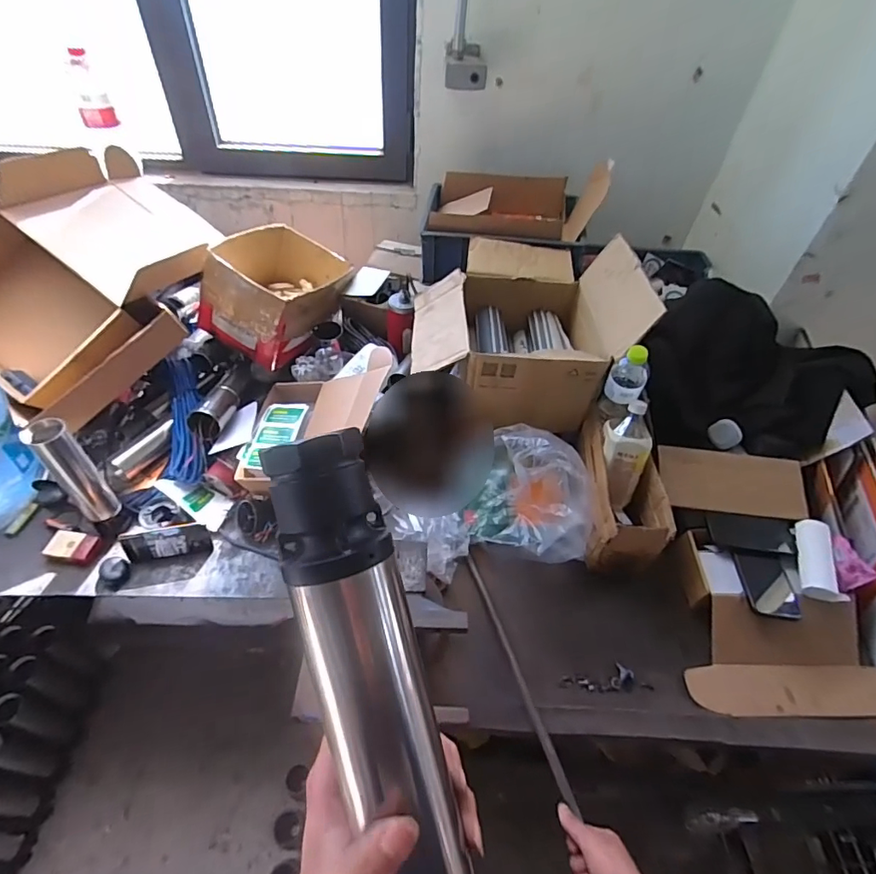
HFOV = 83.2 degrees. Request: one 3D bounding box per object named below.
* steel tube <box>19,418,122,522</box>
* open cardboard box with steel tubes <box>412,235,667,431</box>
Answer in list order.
[{"bbox_3d":[-0.696,0.071,0.949,0.066,0.238,0.057,-30,57,-27],"label":"steel tube"},{"bbox_3d":[0.160,-0.267,1.051,0.412,0.253,0.422,2,48,-3],"label":"open cardboard box with steel tubes"}]

